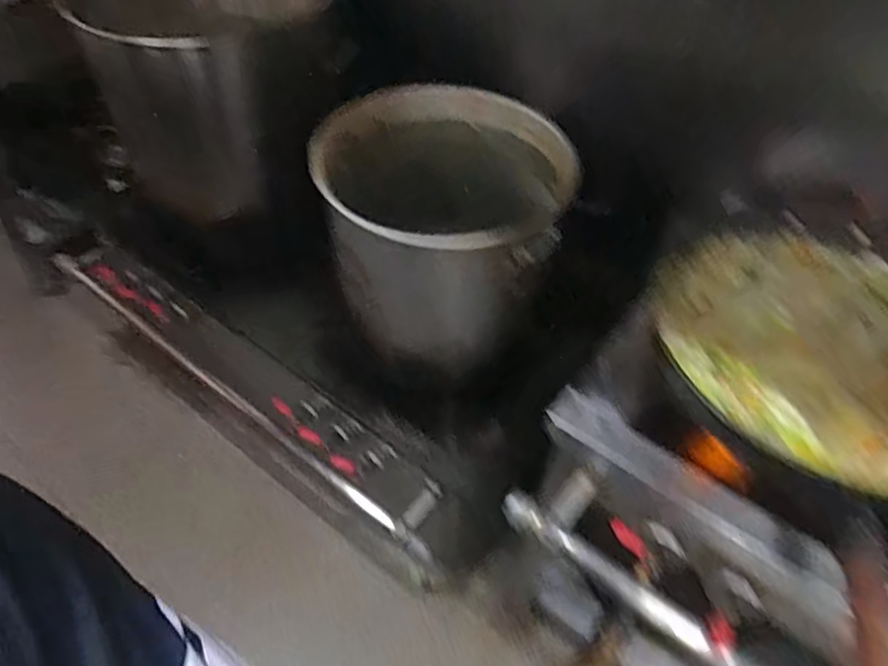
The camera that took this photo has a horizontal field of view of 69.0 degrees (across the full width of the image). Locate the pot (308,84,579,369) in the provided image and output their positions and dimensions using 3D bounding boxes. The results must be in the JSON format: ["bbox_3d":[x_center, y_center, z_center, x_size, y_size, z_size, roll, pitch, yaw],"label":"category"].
[{"bbox_3d":[-0.015,-0.159,1.190,0.396,0.408,0.396,1,49,-2],"label":"pot"}]

